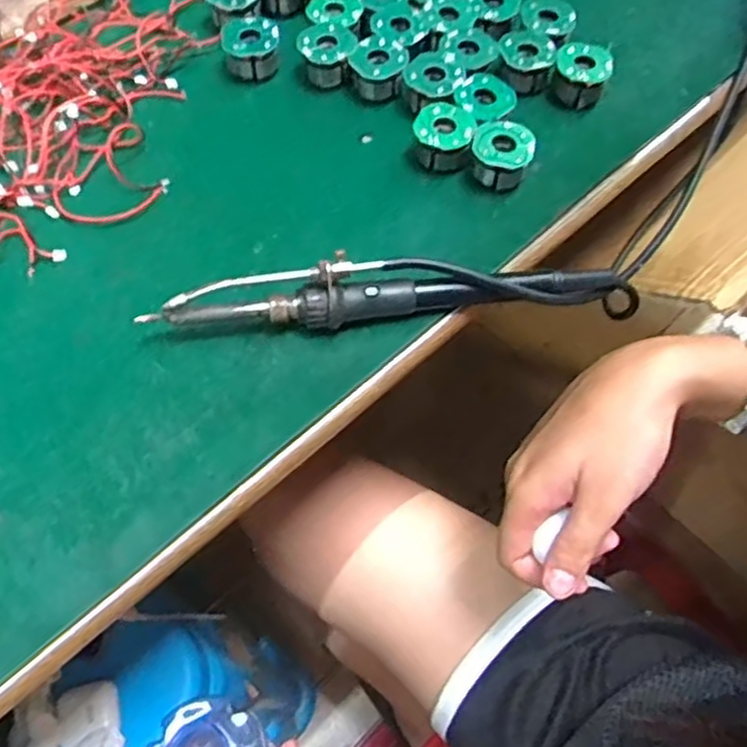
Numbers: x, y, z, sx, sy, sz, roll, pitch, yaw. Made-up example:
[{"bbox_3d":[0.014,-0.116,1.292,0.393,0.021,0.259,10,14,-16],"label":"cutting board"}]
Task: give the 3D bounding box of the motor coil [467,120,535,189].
[{"bbox_3d":[0.066,-0.113,0.360,0.032,0.022,0.029,28,64,12],"label":"motor coil"}]

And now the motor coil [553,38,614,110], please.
[{"bbox_3d":[0.115,-0.167,0.388,0.029,0.025,0.029,1,62,-2],"label":"motor coil"}]

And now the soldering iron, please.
[{"bbox_3d":[0.017,-0.037,0.313,0.217,0.031,0.019,-5,62,-5],"label":"soldering iron"}]

